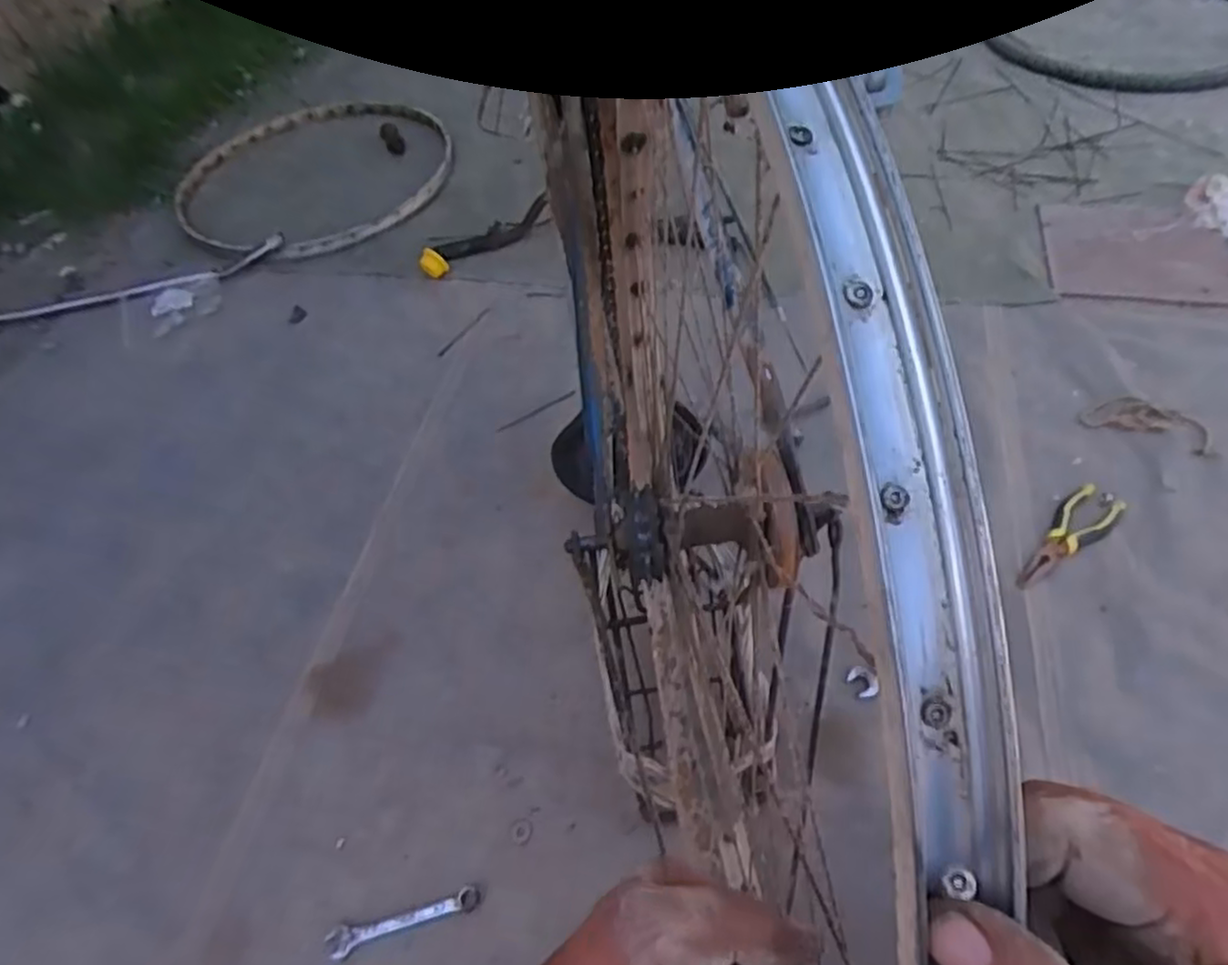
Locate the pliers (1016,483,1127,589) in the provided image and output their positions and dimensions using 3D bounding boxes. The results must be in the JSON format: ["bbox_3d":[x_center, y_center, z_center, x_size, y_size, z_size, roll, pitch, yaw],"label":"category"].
[{"bbox_3d":[0.554,0.070,0.883,0.183,0.011,0.058,-39,61,-21],"label":"pliers"}]

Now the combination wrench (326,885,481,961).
[{"bbox_3d":[-0.210,0.440,0.728,0.149,0.011,0.026,-16,55,-7],"label":"combination wrench"}]

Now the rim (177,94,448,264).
[{"bbox_3d":[-0.569,-0.622,1.413,0.491,0.033,0.543,-2,54,3],"label":"rim"}]

